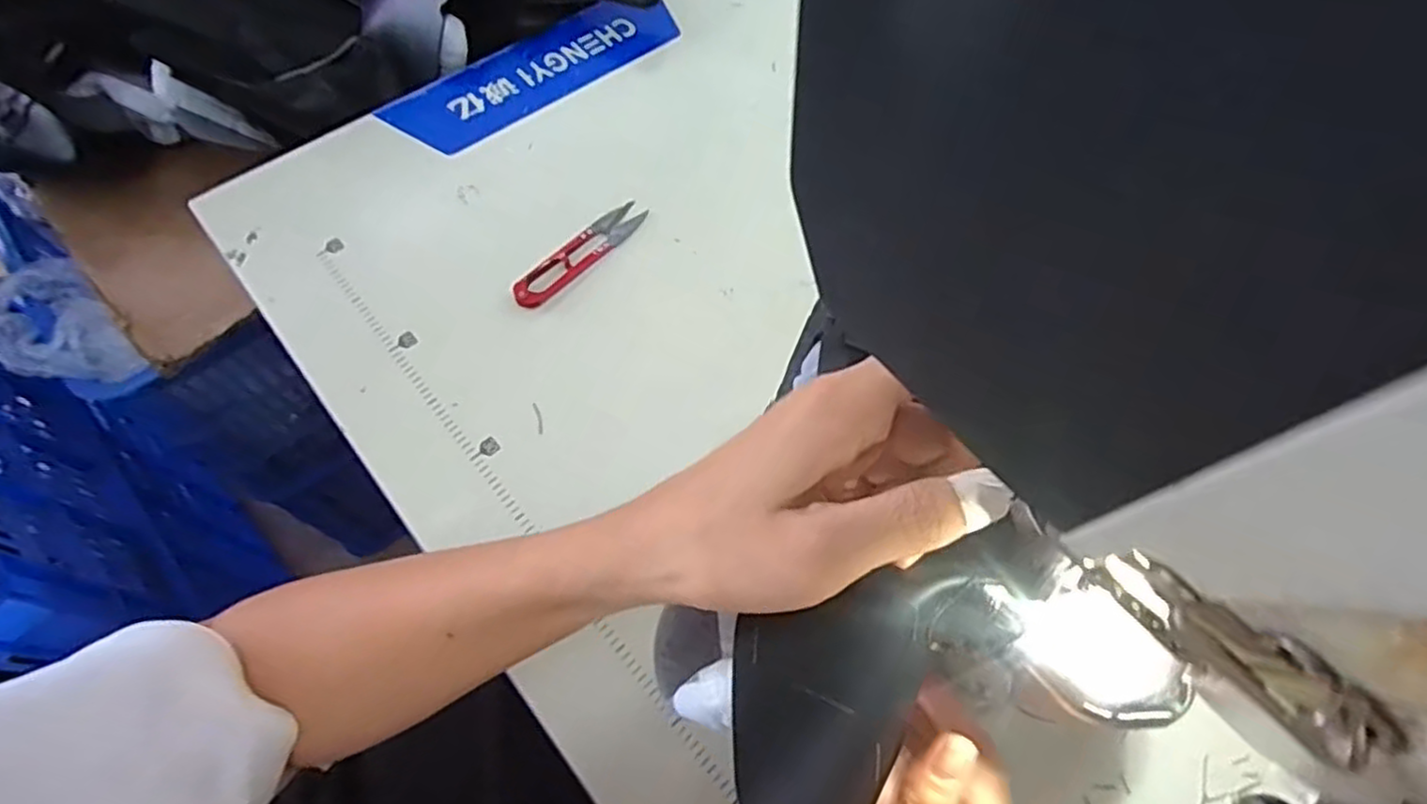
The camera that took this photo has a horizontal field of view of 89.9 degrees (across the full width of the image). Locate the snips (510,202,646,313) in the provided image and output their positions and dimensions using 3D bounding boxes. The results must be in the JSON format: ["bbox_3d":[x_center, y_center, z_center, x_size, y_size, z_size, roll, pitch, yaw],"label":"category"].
[{"bbox_3d":[-0.097,-0.109,0.519,0.029,0.007,0.116,40,71,15],"label":"snips"}]

